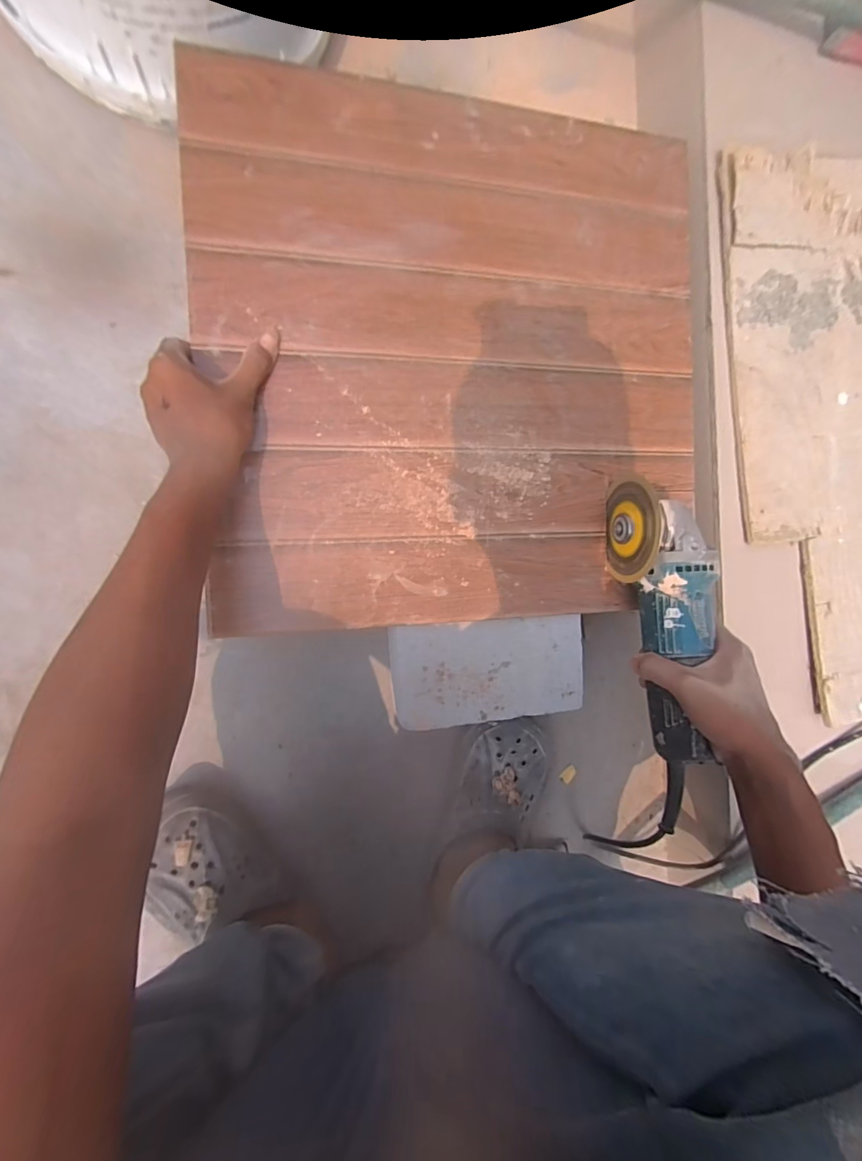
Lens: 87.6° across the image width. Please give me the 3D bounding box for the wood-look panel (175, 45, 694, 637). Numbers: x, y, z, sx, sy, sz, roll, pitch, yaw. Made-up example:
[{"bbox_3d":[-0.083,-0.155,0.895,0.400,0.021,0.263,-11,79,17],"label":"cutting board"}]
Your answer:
[{"bbox_3d":[0.039,-0.210,0.435,0.479,0.007,0.495,-2,91,-12],"label":"wood-look panel"}]

